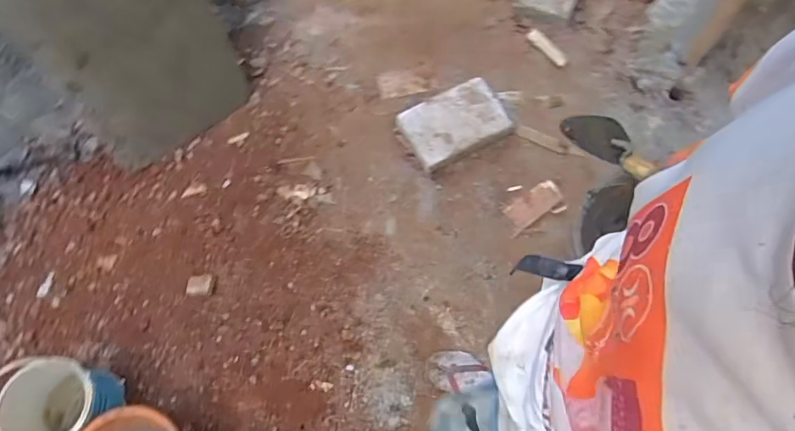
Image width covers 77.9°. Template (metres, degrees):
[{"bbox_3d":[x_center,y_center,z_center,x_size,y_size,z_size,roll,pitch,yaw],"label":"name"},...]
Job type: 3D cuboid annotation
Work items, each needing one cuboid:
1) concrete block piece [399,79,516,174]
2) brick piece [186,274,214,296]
[{"bbox_3d":[0.182,-0.278,1.509,0.323,0.080,0.211,-24,71,-10],"label":"concrete block piece"},{"bbox_3d":[-0.532,0.185,1.314,0.069,0.030,0.057,0,68,0],"label":"brick piece"}]

